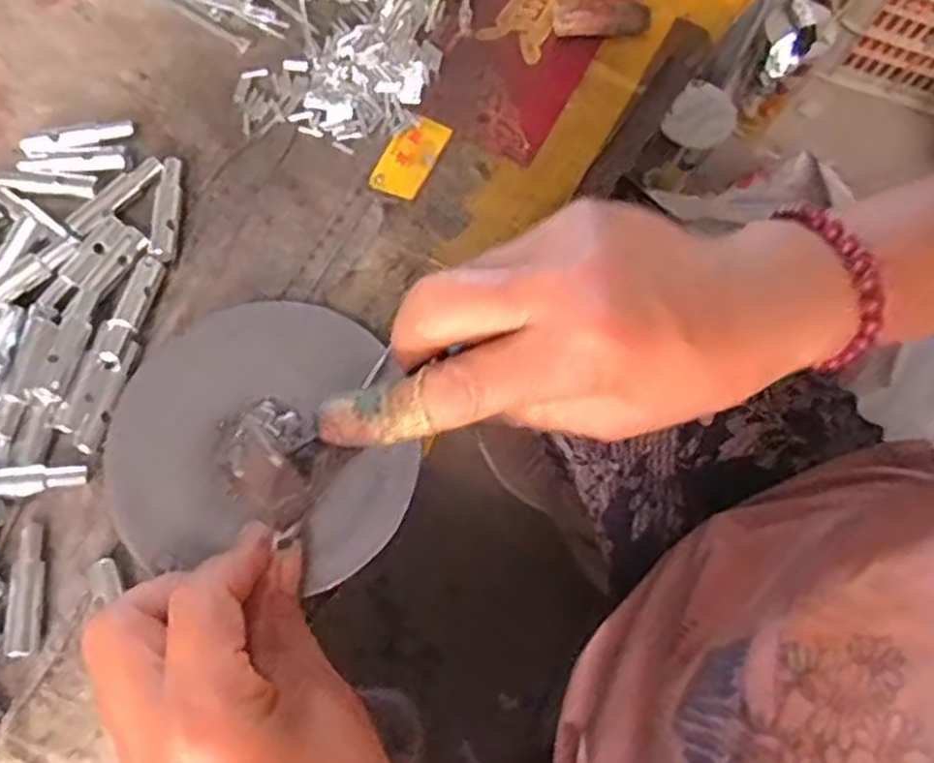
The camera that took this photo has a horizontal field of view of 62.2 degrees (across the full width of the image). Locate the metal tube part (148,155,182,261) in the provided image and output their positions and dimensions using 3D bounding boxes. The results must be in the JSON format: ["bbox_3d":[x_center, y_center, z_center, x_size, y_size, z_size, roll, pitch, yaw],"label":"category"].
[{"bbox_3d":[-0.139,-0.081,0.361,0.011,0.006,0.053,0,72,-1],"label":"metal tube part"}]

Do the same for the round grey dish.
[{"bbox_3d":[-0.083,0.022,0.324,0.127,0.015,0.114,8,72,2],"label":"round grey dish"}]

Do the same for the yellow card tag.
[{"bbox_3d":[-0.027,-0.110,0.375,0.025,0.004,0.044,26,74,8],"label":"yellow card tag"}]

